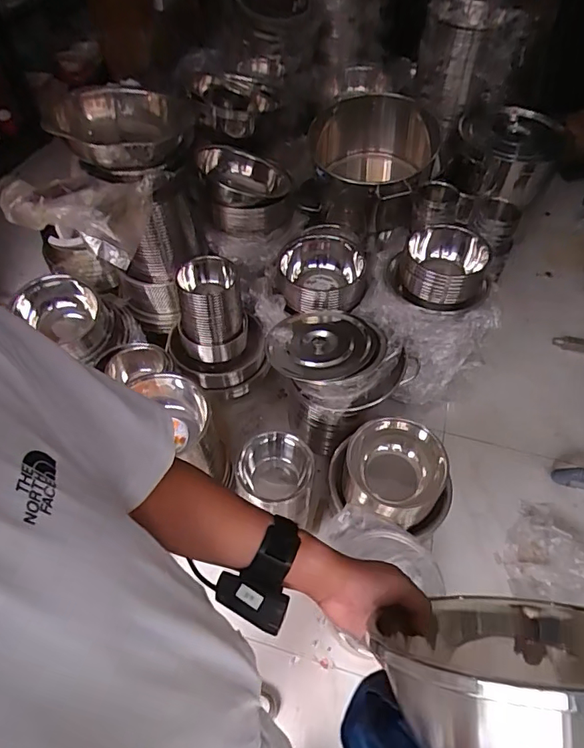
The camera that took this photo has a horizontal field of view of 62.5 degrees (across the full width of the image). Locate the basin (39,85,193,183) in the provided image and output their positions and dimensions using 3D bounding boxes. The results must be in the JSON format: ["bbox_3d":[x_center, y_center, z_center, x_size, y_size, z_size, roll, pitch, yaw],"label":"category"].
[{"bbox_3d":[-0.465,-0.684,1.354,0.354,0.169,0.336,-5,53,-5],"label":"basin"}]

